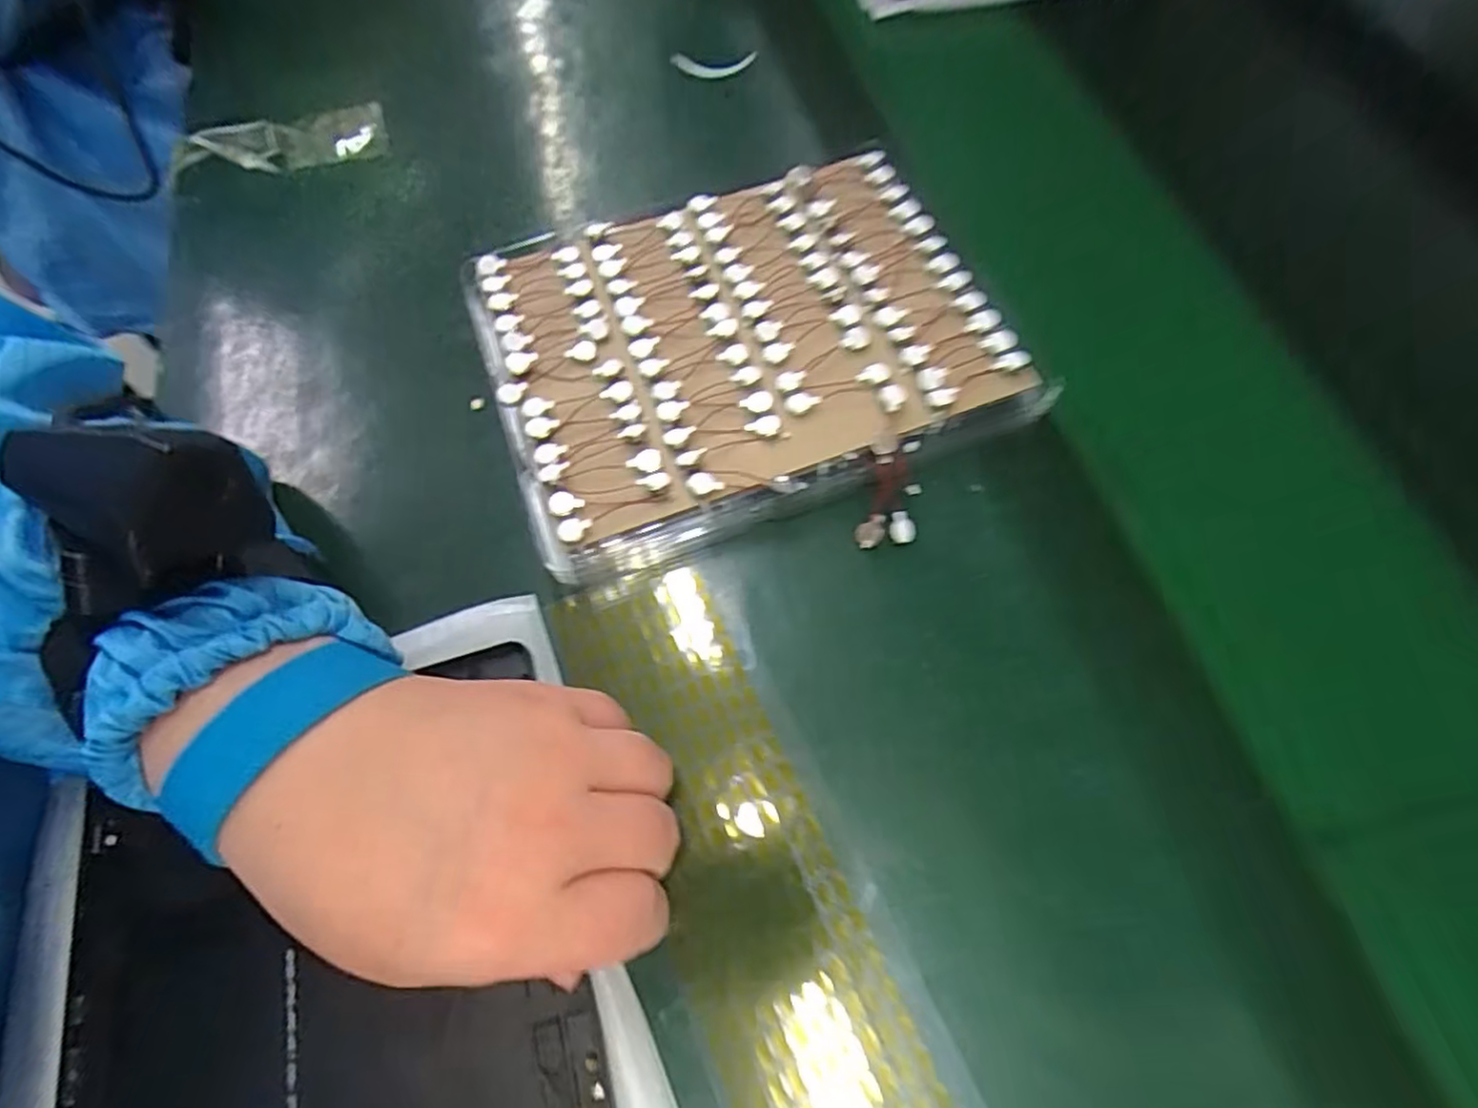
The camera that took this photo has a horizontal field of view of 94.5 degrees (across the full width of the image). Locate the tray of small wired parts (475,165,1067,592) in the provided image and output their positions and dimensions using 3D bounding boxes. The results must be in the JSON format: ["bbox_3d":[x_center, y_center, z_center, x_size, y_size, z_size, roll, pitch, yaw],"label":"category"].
[{"bbox_3d":[-0.001,-0.091,0.299,0.208,0.033,0.161,-17,67,-10],"label":"tray of small wired parts"}]

